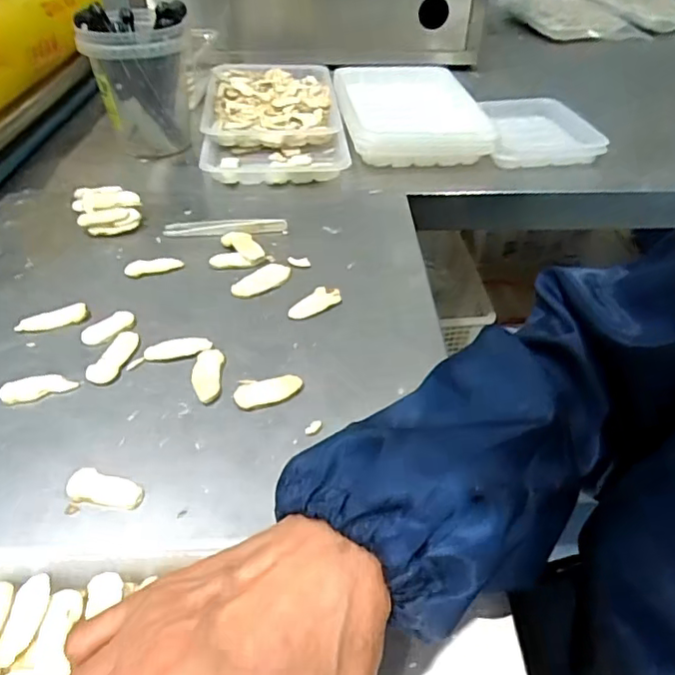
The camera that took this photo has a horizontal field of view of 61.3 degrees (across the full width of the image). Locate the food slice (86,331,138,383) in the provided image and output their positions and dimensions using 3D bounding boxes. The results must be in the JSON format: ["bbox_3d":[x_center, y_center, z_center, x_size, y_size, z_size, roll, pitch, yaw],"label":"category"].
[{"bbox_3d":[-0.161,0.013,0.411,0.023,0.004,0.050,10,43,9],"label":"food slice"}]

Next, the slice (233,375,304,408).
[{"bbox_3d":[-0.047,0.036,0.385,0.045,0.005,0.024,-4,43,-6],"label":"slice"}]

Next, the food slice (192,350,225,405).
[{"bbox_3d":[-0.091,0.026,0.399,0.021,0.004,0.047,-1,43,-3],"label":"food slice"}]

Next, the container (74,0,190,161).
[{"bbox_3d":[-0.223,-0.291,0.657,0.115,0.151,0.106,-17,46,-19],"label":"container"}]

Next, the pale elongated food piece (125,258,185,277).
[{"bbox_3d":[-0.159,-0.063,0.496,0.048,0.004,0.018,-9,44,-11],"label":"pale elongated food piece"}]

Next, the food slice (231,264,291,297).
[{"bbox_3d":[-0.064,-0.049,0.480,0.053,0.004,0.026,-29,50,-29],"label":"food slice"}]

